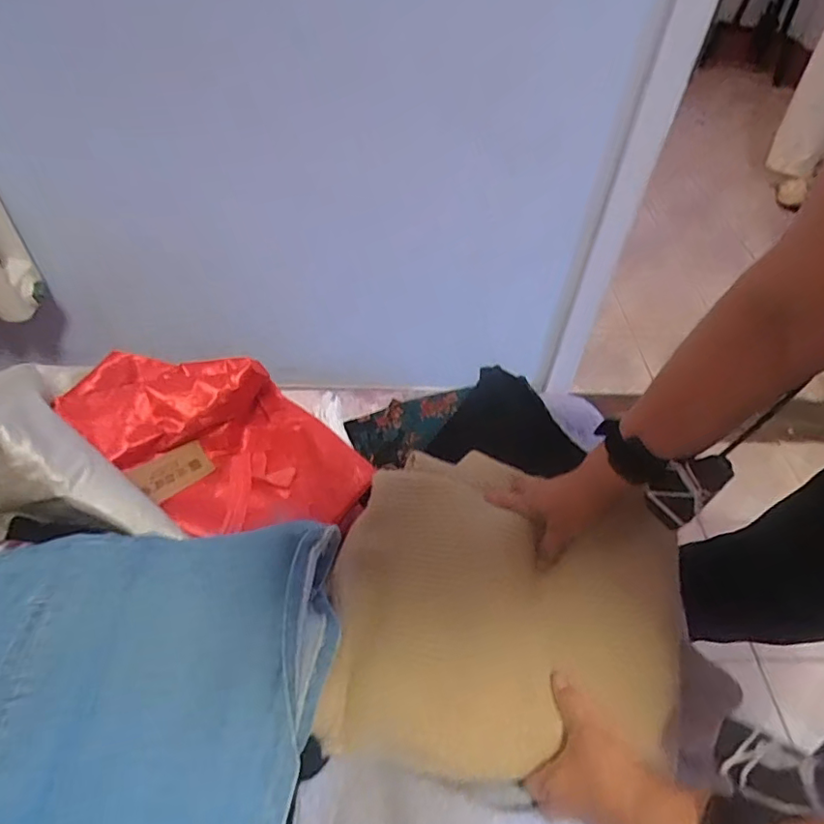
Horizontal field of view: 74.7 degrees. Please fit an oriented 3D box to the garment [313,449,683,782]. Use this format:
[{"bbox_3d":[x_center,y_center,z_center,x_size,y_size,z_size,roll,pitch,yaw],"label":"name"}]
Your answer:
[{"bbox_3d":[0.090,0.157,0.531,0.306,0.060,0.317,4,50,13],"label":"garment"}]

